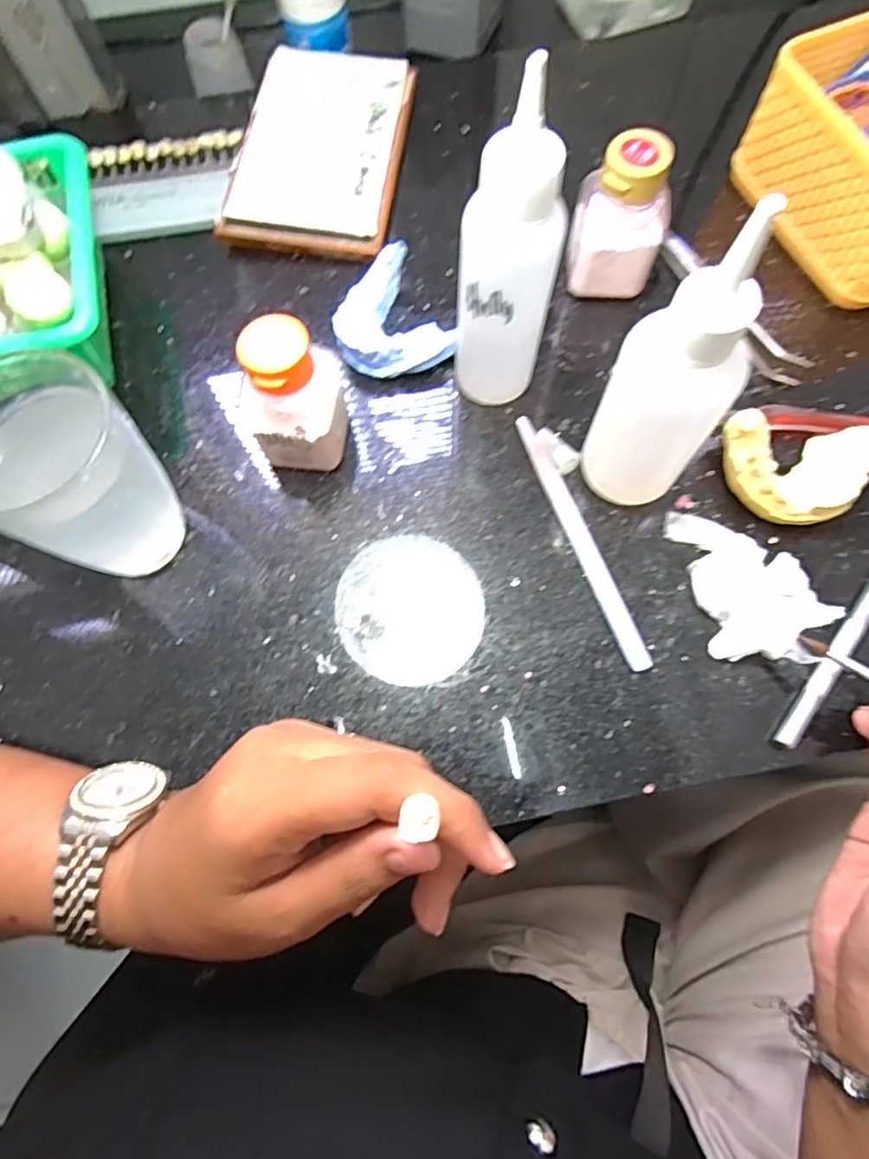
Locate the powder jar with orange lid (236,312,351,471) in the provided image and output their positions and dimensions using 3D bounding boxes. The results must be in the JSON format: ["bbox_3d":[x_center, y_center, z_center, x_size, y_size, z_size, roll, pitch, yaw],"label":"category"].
[{"bbox_3d":[-0.063,-0.082,0.279,0.040,0.071,0.037,5,72,3],"label":"powder jar with orange lid"}]

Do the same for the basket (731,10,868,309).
[{"bbox_3d":[0.262,-0.236,0.328,0.139,0.062,0.131,-24,73,-7],"label":"basket"}]

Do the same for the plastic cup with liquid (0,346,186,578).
[{"bbox_3d":[-0.150,-0.038,0.255,0.062,0.094,0.061,0,72,1],"label":"plastic cup with liquid"}]

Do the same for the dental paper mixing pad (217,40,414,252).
[{"bbox_3d":[-0.068,-0.261,0.365,0.093,0.013,0.146,7,72,3],"label":"dental paper mixing pad"}]

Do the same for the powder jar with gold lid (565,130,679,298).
[{"bbox_3d":[0.094,-0.181,0.304,0.045,0.063,0.035,14,73,5],"label":"powder jar with gold lid"}]

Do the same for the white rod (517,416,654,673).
[{"bbox_3d":[0.070,-0.022,0.292,0.010,0.005,0.138,-19,73,-5],"label":"white rod"}]

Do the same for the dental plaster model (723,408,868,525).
[{"bbox_3d":[0.171,-0.051,0.286,0.066,0.029,0.050,12,73,5],"label":"dental plaster model"}]

